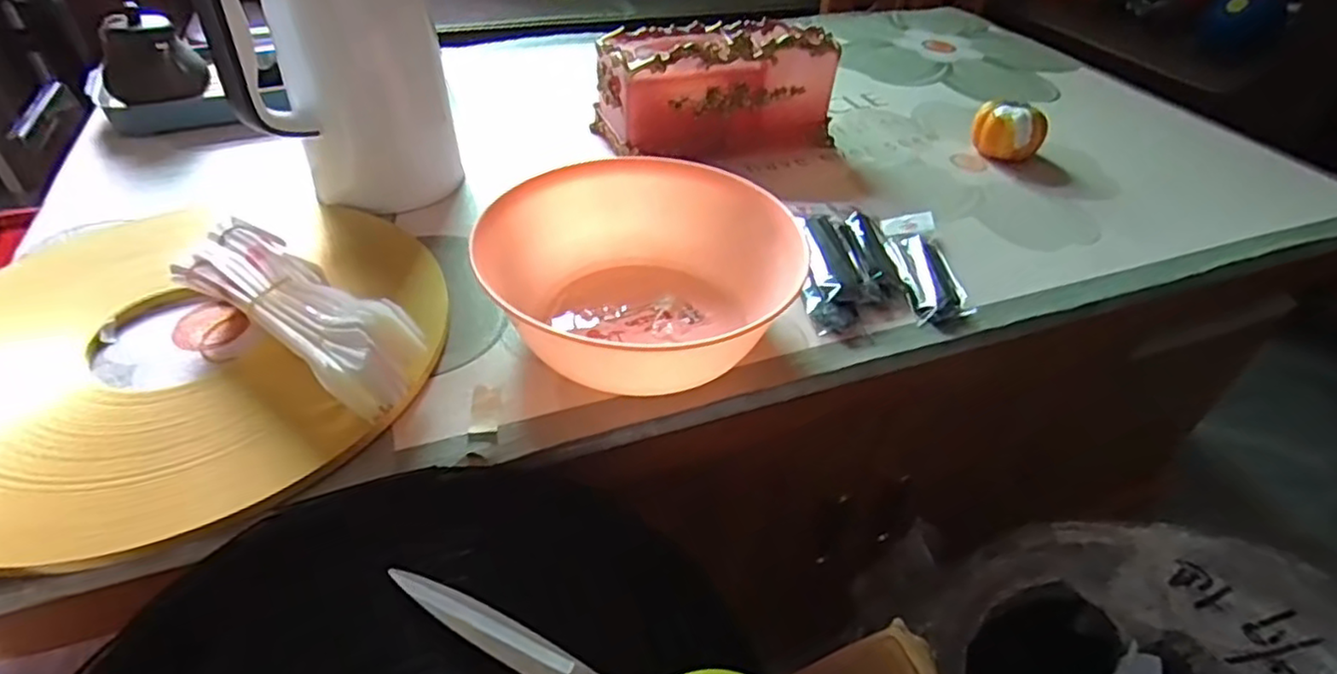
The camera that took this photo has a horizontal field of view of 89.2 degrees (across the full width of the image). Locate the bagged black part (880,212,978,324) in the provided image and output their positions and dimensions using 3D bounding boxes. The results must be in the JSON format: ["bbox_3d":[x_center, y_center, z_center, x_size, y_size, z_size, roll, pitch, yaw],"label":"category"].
[{"bbox_3d":[0.235,-0.071,0.627,0.050,0.017,0.163,3,41,0],"label":"bagged black part"}]

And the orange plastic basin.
[{"bbox_3d":[-0.030,-0.056,0.538,0.221,0.084,0.196,21,44,19],"label":"orange plastic basin"}]

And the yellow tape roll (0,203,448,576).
[{"bbox_3d":[-0.367,0.000,0.506,0.372,0.011,0.360,2,41,-2],"label":"yellow tape roll"}]

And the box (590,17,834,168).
[{"bbox_3d":[0.052,-0.300,0.795,0.258,0.119,0.143,-9,43,-14],"label":"box"}]

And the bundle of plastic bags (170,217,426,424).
[{"bbox_3d":[-0.267,-0.019,0.491,0.218,0.067,0.077,28,47,25],"label":"bundle of plastic bags"}]

